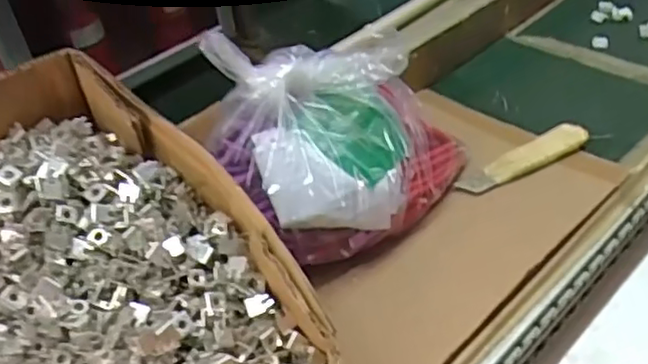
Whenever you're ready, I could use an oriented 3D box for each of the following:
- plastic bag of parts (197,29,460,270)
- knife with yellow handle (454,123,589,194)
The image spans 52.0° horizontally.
[{"bbox_3d":[0.016,-0.016,0.422,0.160,0.120,0.107,-9,39,-1],"label":"plastic bag of parts"},{"bbox_3d":[0.145,-0.017,0.477,0.104,0.008,0.026,-23,42,-18],"label":"knife with yellow handle"}]

